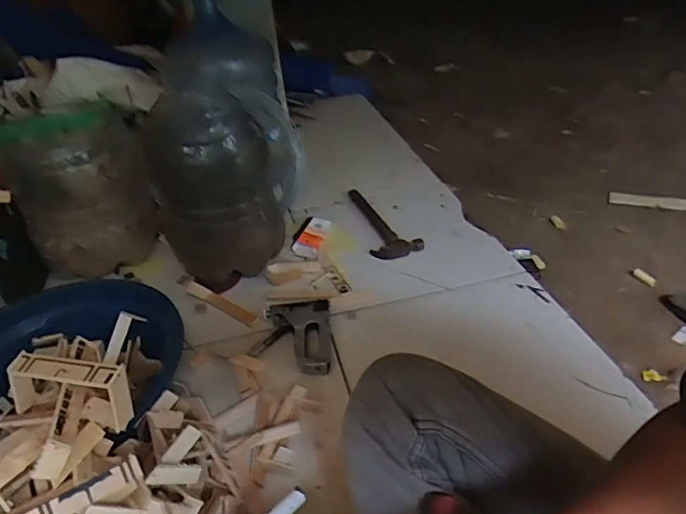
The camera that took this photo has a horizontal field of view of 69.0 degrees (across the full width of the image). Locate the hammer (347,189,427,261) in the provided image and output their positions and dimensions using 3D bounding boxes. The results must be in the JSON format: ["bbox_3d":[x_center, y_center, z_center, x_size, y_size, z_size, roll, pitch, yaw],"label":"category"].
[{"bbox_3d":[0.086,-0.083,1.133,0.108,0.034,0.285,-11,38,-8],"label":"hammer"}]

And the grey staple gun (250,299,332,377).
[{"bbox_3d":[-0.087,0.126,0.833,0.132,0.023,0.163,-3,38,2],"label":"grey staple gun"}]

